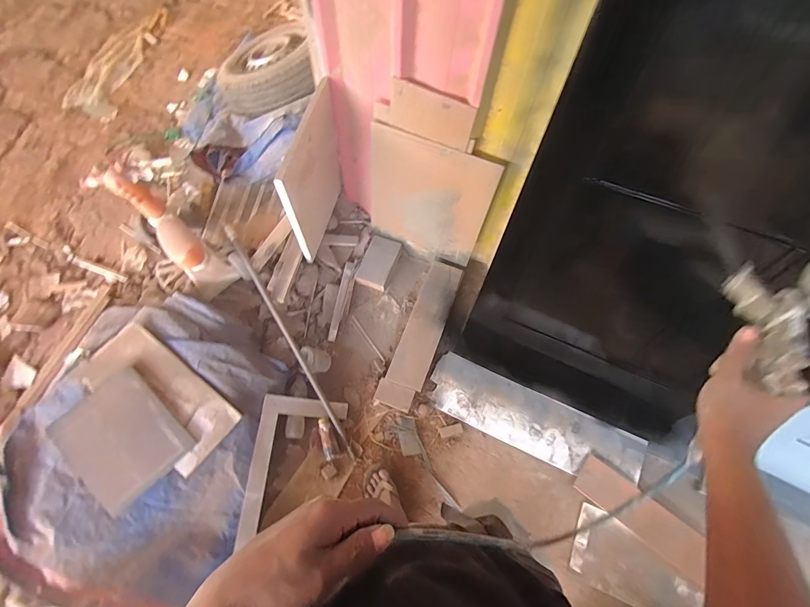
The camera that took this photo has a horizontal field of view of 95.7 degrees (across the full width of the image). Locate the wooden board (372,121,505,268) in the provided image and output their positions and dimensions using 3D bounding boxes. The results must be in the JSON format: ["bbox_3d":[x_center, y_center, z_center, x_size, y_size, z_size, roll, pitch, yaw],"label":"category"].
[{"bbox_3d":[0.084,-0.374,1.400,0.440,0.528,0.021,21,60,7],"label":"wooden board"}]

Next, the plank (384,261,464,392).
[{"bbox_3d":[0.088,0.078,1.475,0.143,0.027,0.523,20,72,7],"label":"plank"}]

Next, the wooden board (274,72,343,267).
[{"bbox_3d":[-0.322,-0.448,1.350,0.028,0.551,0.430,19,69,2],"label":"wooden board"}]

